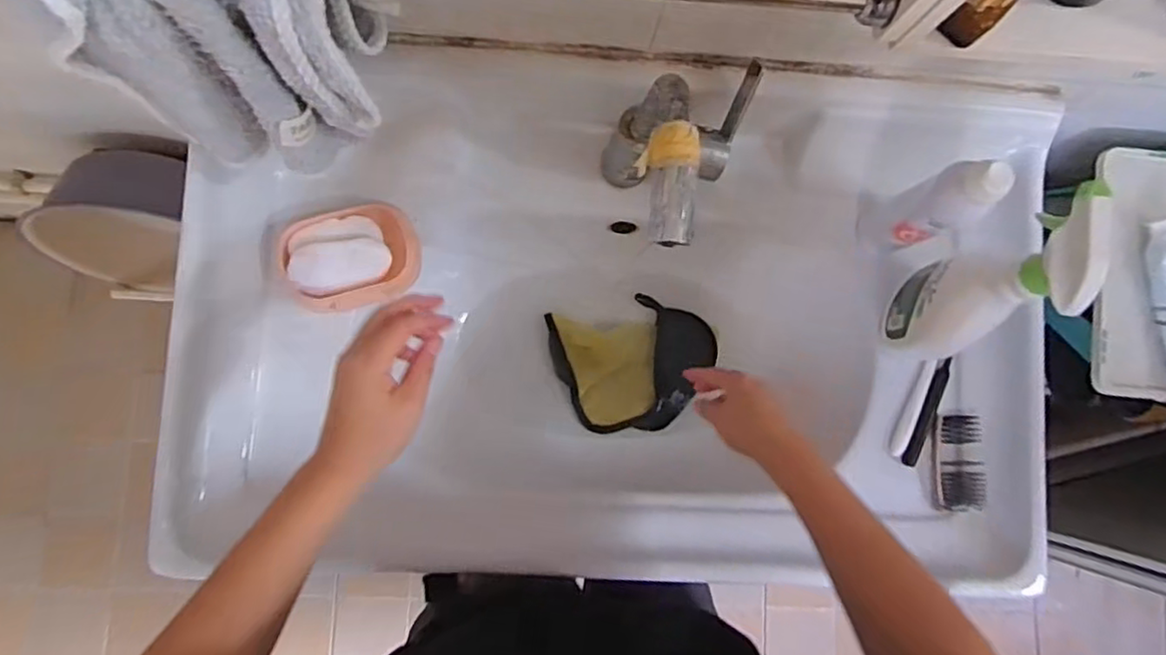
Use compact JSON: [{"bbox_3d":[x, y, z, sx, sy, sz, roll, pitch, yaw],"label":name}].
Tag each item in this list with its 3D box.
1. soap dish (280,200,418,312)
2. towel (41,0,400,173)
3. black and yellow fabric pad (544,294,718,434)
[{"bbox_3d":[-0.216,-0.067,0.621,0.120,0.028,0.093,-20,87,-5],"label":"soap dish"},{"bbox_3d":[-0.228,-0.175,0.420,0.200,0.206,0.085,-10,86,-5],"label":"towel"},{"bbox_3d":[0.063,0.041,0.759,0.177,0.012,0.148,-17,86,-5],"label":"black and yellow fabric pad"}]

